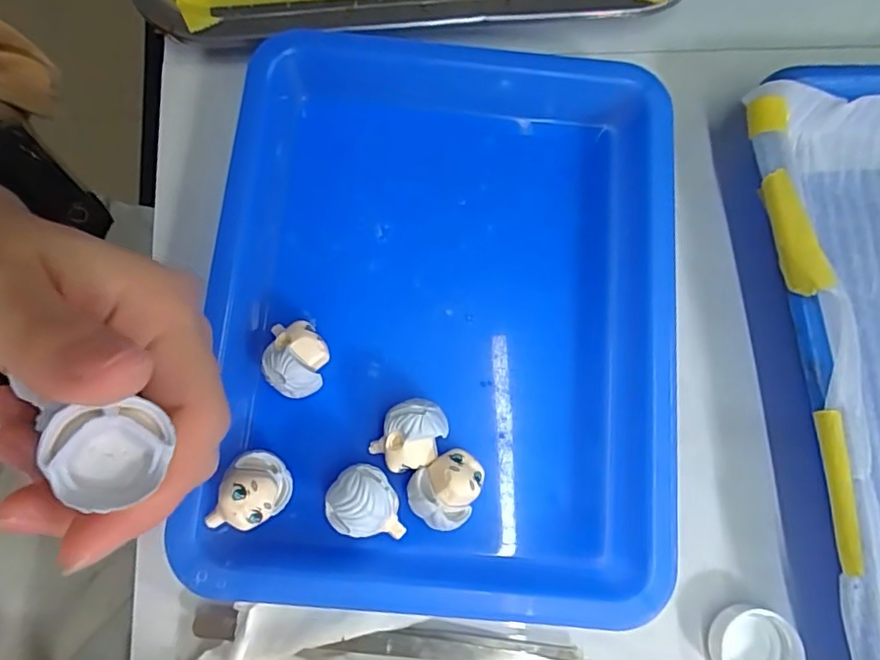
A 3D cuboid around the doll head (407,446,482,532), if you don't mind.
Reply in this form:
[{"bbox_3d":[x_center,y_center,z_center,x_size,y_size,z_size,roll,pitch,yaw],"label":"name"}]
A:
[{"bbox_3d":[0.003,0.059,0.203,0.028,0.023,0.024,-30,79,-7],"label":"doll head"}]

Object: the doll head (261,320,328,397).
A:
[{"bbox_3d":[-0.053,0.012,0.210,0.021,0.024,0.028,13,77,2],"label":"doll head"}]

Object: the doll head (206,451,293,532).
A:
[{"bbox_3d":[-0.066,0.058,0.198,0.021,0.028,0.028,20,77,4],"label":"doll head"}]

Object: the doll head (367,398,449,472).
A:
[{"bbox_3d":[-0.011,0.040,0.205,0.022,0.022,0.027,31,78,6],"label":"doll head"}]

